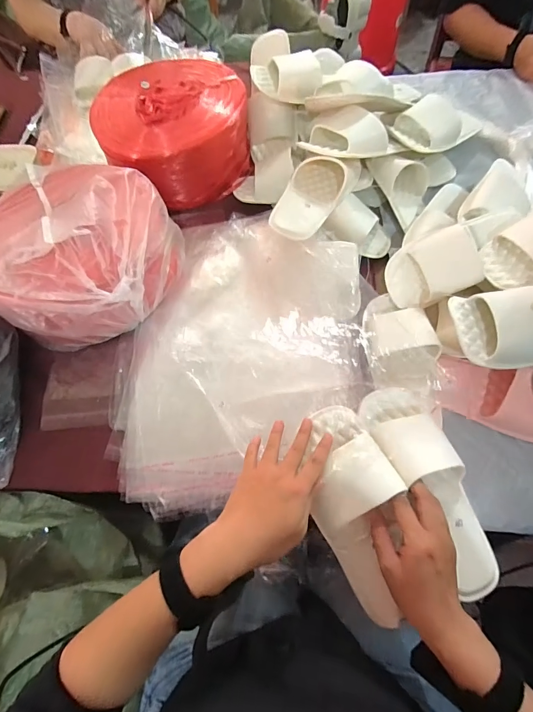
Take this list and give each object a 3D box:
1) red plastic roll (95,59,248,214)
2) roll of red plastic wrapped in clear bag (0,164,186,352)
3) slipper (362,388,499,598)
[{"bbox_3d":[-0.168,-0.416,0.675,0.271,0.136,0.226,-30,68,-11],"label":"red plastic roll"},{"bbox_3d":[-0.283,-0.165,0.518,0.276,0.178,0.266,-1,65,2],"label":"roll of red plastic wrapped in clear bag"},{"bbox_3d":[0.199,0.142,0.415,0.094,0.073,0.233,-25,74,-7],"label":"slipper"}]

